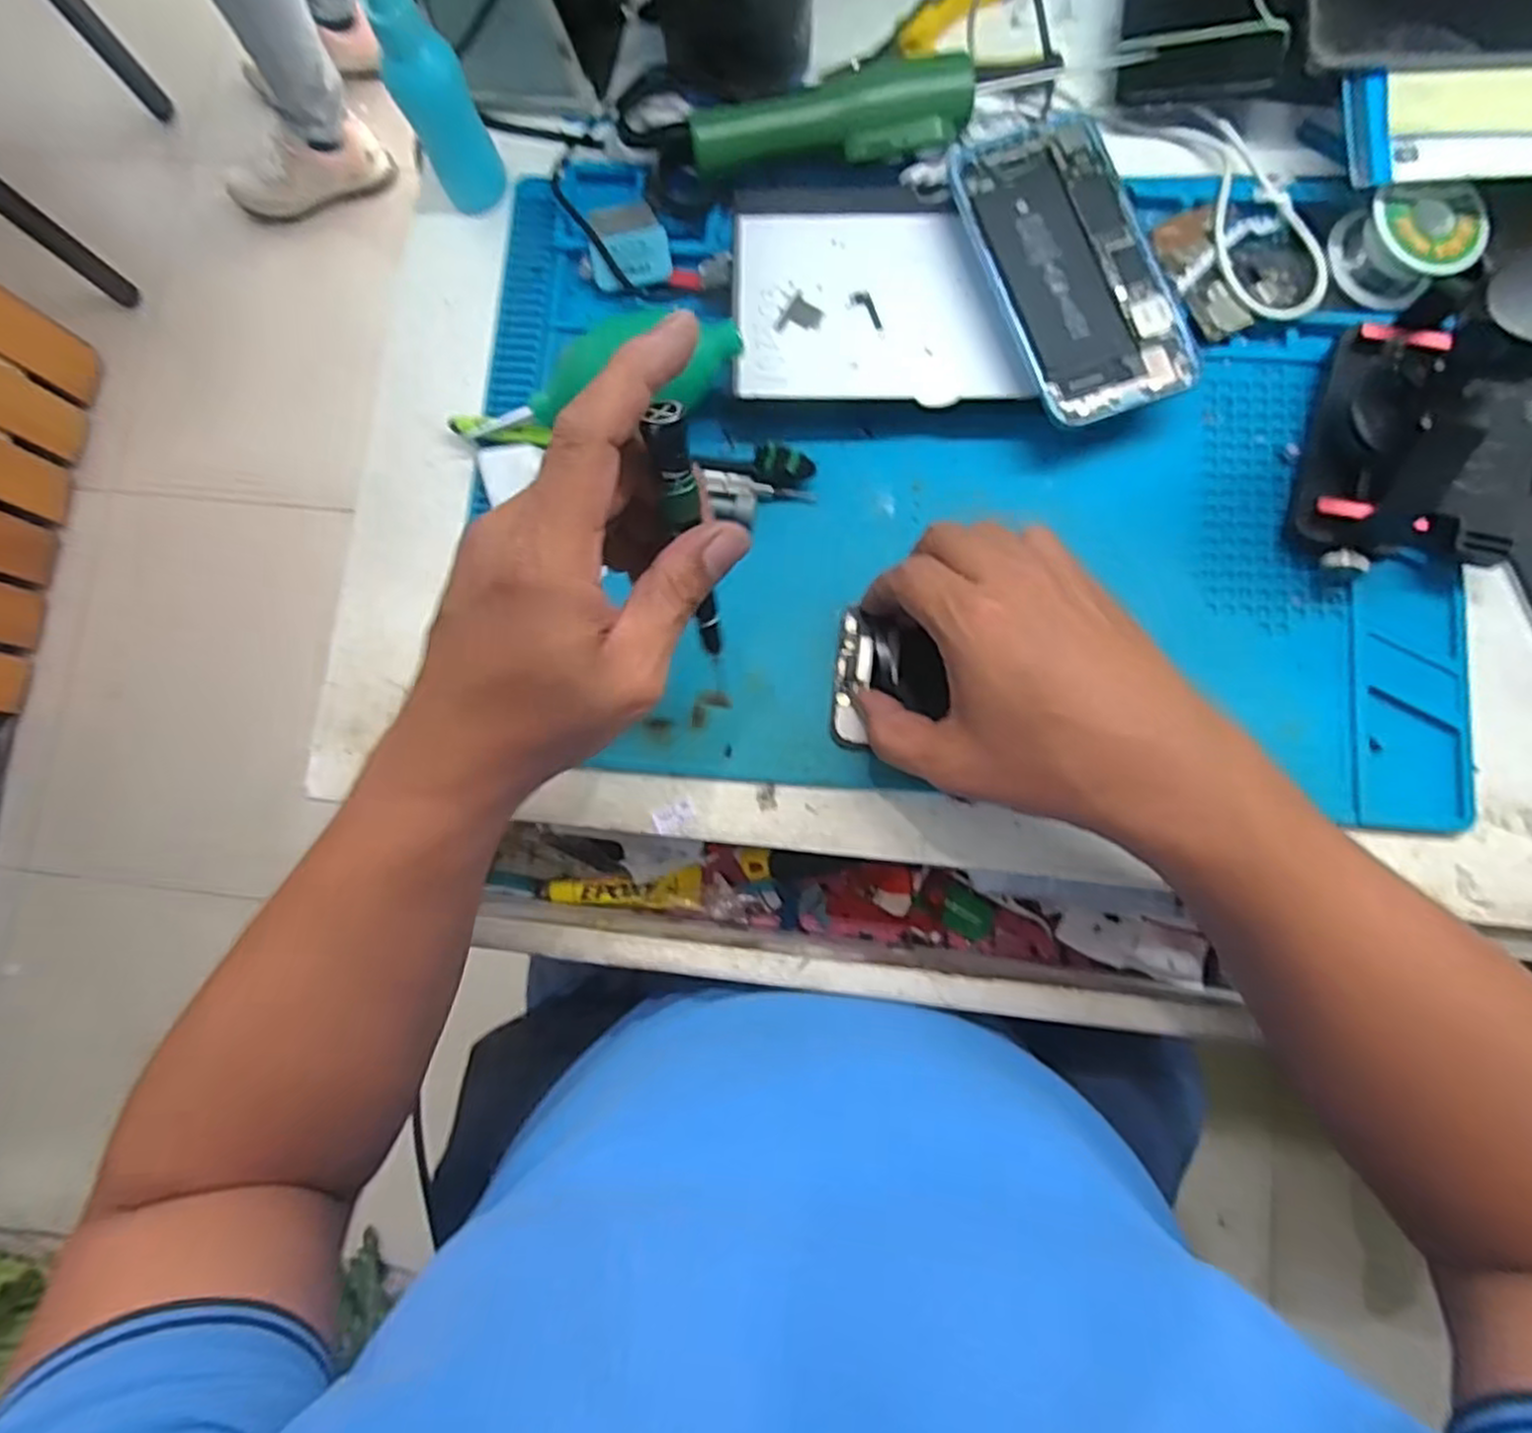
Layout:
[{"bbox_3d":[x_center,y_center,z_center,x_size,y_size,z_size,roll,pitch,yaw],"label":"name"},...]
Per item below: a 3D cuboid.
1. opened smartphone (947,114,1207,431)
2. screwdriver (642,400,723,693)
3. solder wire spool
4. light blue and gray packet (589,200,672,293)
[{"bbox_3d":[0.144,-0.213,0.356,0.074,0.004,0.150,-18,82,-1],"label":"opened smartphone"},{"bbox_3d":[-0.027,-0.058,0.291,0.012,0.124,0.013,-6,51,2],"label":"screwdriver"},{"bbox_3d":[0.305,-0.227,0.359,0.055,0.031,0.054,0,82,3],"label":"solder wire spool"},{"bbox_3d":[-0.071,-0.243,0.391,0.039,0.010,0.044,-12,81,1],"label":"light blue and gray packet"}]

